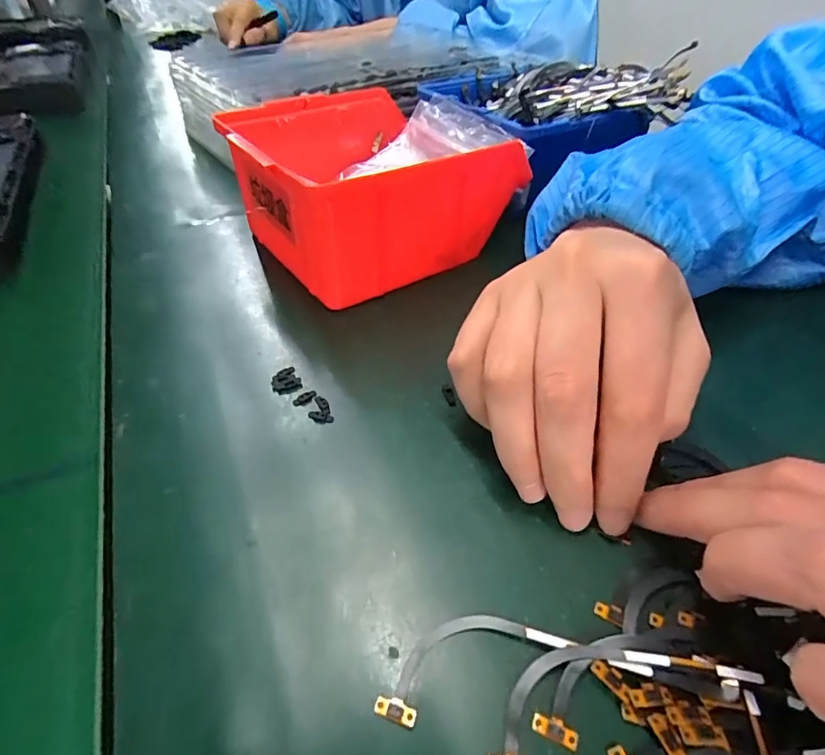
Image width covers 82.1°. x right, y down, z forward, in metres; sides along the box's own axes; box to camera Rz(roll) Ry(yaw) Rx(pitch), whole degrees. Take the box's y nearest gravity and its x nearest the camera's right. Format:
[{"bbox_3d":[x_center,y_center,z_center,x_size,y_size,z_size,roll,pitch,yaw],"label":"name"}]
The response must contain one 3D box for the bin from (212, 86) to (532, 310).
[{"bbox_3d":[-0.023,-0.112,0.276,0.130,0.064,0.128,-27,49,-25],"label":"bin"}]

